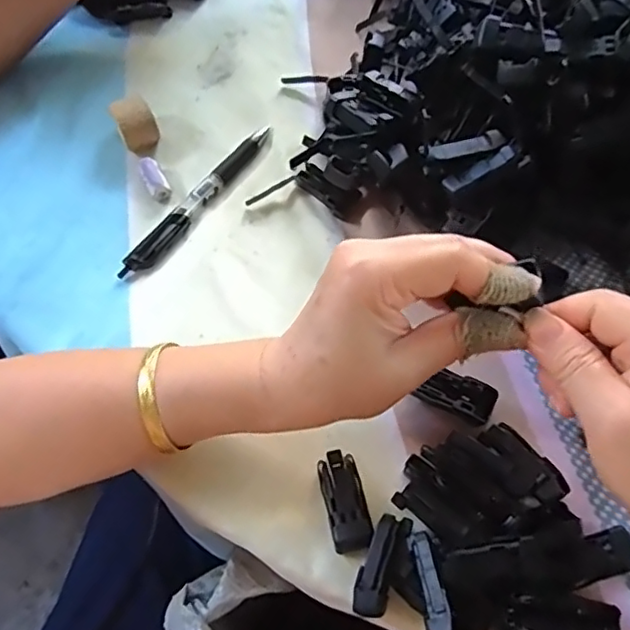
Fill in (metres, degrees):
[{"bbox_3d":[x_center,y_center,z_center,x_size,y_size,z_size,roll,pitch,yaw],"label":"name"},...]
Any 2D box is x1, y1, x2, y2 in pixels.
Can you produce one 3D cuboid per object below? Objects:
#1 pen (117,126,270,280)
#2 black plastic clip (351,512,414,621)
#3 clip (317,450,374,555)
[{"bbox_3d":[-0.077,-0.077,0.393,0.016,0.006,0.141,31,68,16],"label":"pen"},{"bbox_3d":[0.031,0.117,0.280,0.017,0.010,0.046,19,65,11],"label":"black plastic clip"},{"bbox_3d":[0.015,0.094,0.300,0.020,0.013,0.047,-12,63,-5],"label":"clip"}]

